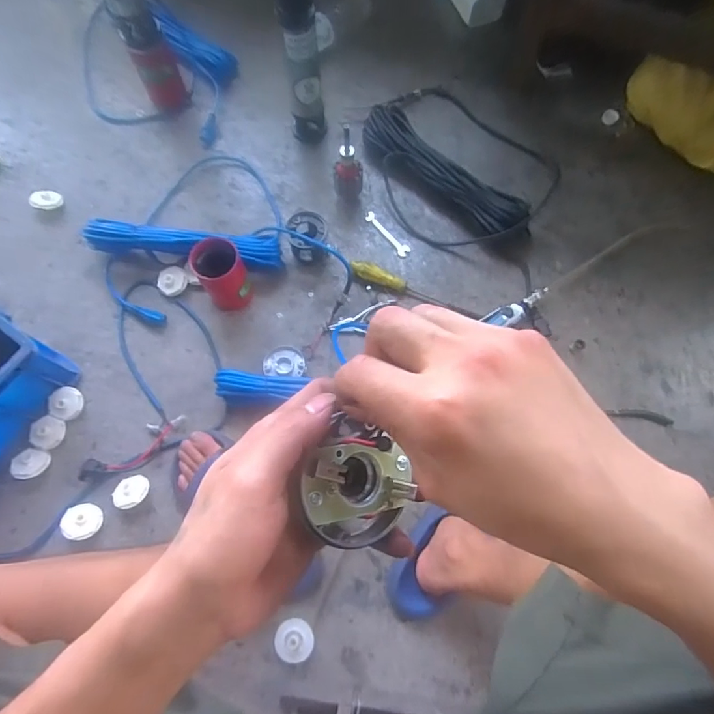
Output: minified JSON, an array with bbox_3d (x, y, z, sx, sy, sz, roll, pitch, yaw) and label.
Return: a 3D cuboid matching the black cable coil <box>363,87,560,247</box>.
[{"bbox_3d":[0.187,-0.383,0.921,0.389,0.053,0.319,40,76,11],"label":"black cable coil"}]

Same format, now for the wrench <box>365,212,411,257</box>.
[{"bbox_3d":[0.060,-0.239,0.905,0.024,0.007,0.116,-36,76,-11],"label":"wrench"}]

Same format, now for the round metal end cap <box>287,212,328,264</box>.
[{"bbox_3d":[-0.089,-0.218,0.860,0.071,0.067,0.077,-2,72,-1],"label":"round metal end cap"}]

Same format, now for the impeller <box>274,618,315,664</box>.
[{"bbox_3d":[-0.090,0.410,0.673,0.054,0.017,0.057,0,72,-1],"label":"impeller"}]

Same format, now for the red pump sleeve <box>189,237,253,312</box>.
[{"bbox_3d":[-0.228,-0.138,0.800,0.075,0.133,0.074,0,72,-1],"label":"red pump sleeve"}]

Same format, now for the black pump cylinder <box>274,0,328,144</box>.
[{"bbox_3d":[-0.097,-0.515,0.827,0.064,0.308,0.057,-2,72,-1],"label":"black pump cylinder"}]

